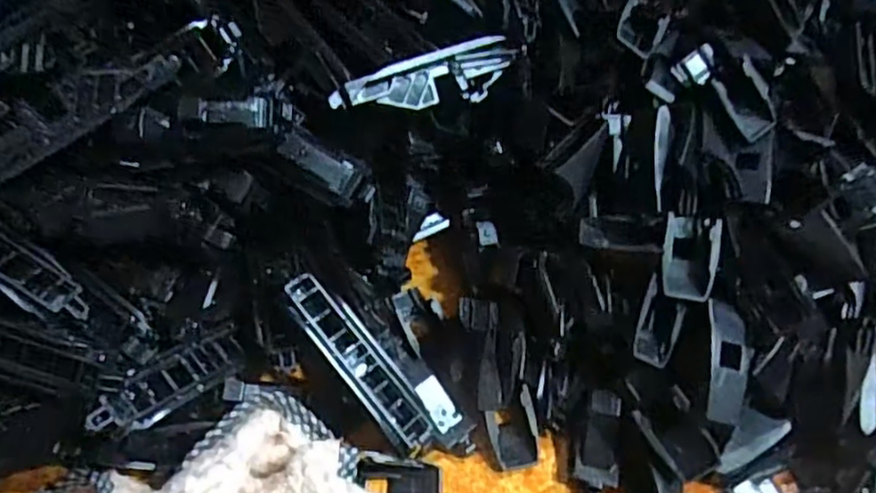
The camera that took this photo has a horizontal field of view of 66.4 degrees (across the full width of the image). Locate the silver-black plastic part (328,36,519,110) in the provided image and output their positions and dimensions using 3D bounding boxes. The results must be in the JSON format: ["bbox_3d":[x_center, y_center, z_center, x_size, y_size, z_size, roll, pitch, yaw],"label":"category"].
[{"bbox_3d":[-0.002,-0.061,0.248,0.073,0.021,0.013,-24,55,-16],"label":"silver-black plastic part"}]

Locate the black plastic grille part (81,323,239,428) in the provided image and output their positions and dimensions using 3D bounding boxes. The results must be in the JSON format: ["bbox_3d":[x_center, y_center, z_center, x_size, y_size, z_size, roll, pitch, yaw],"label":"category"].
[{"bbox_3d":[-0.094,0.047,0.239,0.017,0.005,0.064,61,31,-3],"label":"black plastic grille part"}]

